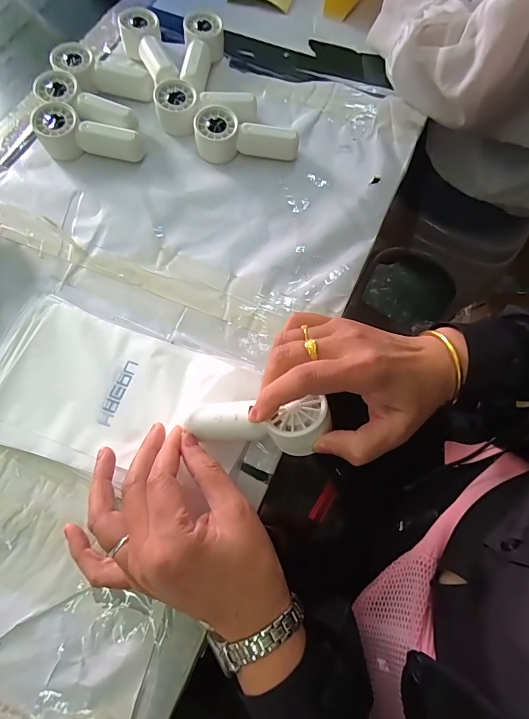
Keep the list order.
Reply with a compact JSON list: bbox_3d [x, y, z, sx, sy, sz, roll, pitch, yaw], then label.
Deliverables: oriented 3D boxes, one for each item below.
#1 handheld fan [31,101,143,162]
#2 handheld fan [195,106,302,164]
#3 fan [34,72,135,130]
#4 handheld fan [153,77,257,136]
[{"bbox_3d":[-0.187,-0.237,0.410,0.110,0.030,0.038,13,69,3],"label":"handheld fan"},{"bbox_3d":[-0.019,-0.239,0.418,0.110,0.033,0.043,8,69,1],"label":"handheld fan"},{"bbox_3d":[-0.199,-0.276,0.425,0.123,0.031,0.039,27,70,9],"label":"fan"},{"bbox_3d":[-0.065,-0.274,0.428,0.107,0.034,0.042,9,69,2],"label":"handheld fan"}]

